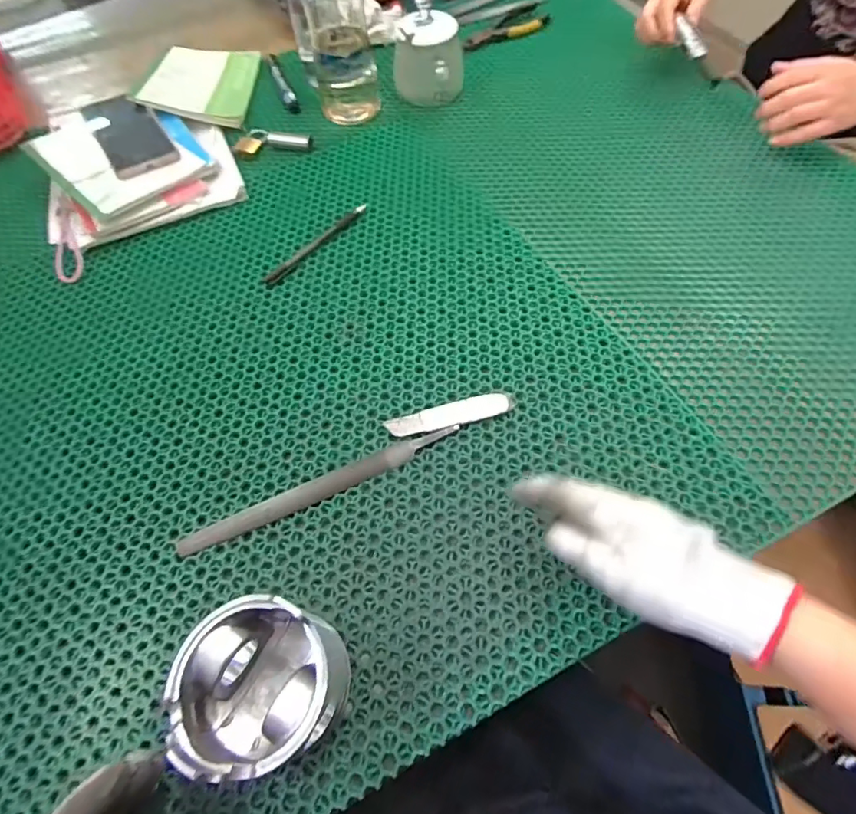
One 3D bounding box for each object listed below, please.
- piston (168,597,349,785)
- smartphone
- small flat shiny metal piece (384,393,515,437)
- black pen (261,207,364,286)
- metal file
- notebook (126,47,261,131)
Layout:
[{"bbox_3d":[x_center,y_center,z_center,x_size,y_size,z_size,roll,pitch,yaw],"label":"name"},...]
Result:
[{"bbox_3d":[-0.099,0.172,0.315,0.088,0.086,0.087,-1,60,2],"label":"piston"},{"bbox_3d":[-0.380,-0.350,0.645,0.077,0.015,0.153,-31,70,-14],"label":"smartphone"},{"bbox_3d":[0.020,0.007,0.449,0.112,0.005,0.022,-13,60,-4],"label":"small flat shiny metal piece"},{"bbox_3d":[-0.126,-0.188,0.576,0.015,0.005,0.152,36,68,21],"label":"black pen"},{"bbox_3d":[-0.087,0.066,0.424,0.239,0.005,0.020,-23,62,-10],"label":"metal file"},{"bbox_3d":[-0.317,-0.466,0.723,0.133,0.016,0.193,7,57,-10],"label":"notebook"}]

